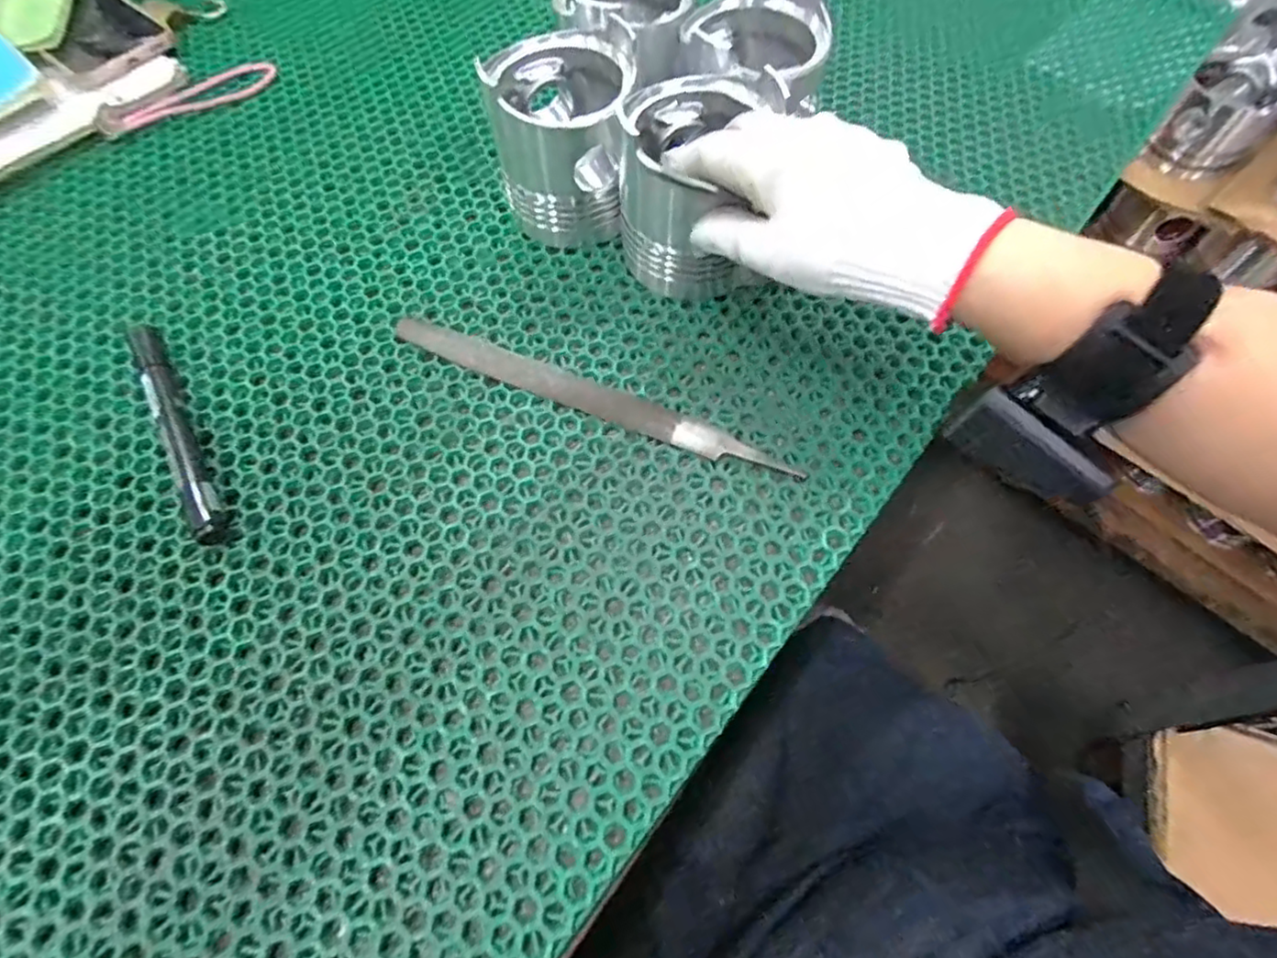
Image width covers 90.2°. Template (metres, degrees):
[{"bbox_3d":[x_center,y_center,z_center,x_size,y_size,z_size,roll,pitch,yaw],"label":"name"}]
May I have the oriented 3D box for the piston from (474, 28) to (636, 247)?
[{"bbox_3d":[-0.044,-0.199,0.379,0.079,0.090,0.079,0,64,0],"label":"piston"}]

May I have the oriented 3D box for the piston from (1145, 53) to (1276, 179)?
[{"bbox_3d":[0.563,-0.353,0.623,0.070,0.071,0.080,34,68,17],"label":"piston"}]

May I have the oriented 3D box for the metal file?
[{"bbox_3d":[-0.028,-0.045,0.348,0.235,0.006,0.018,22,66,10],"label":"metal file"}]

